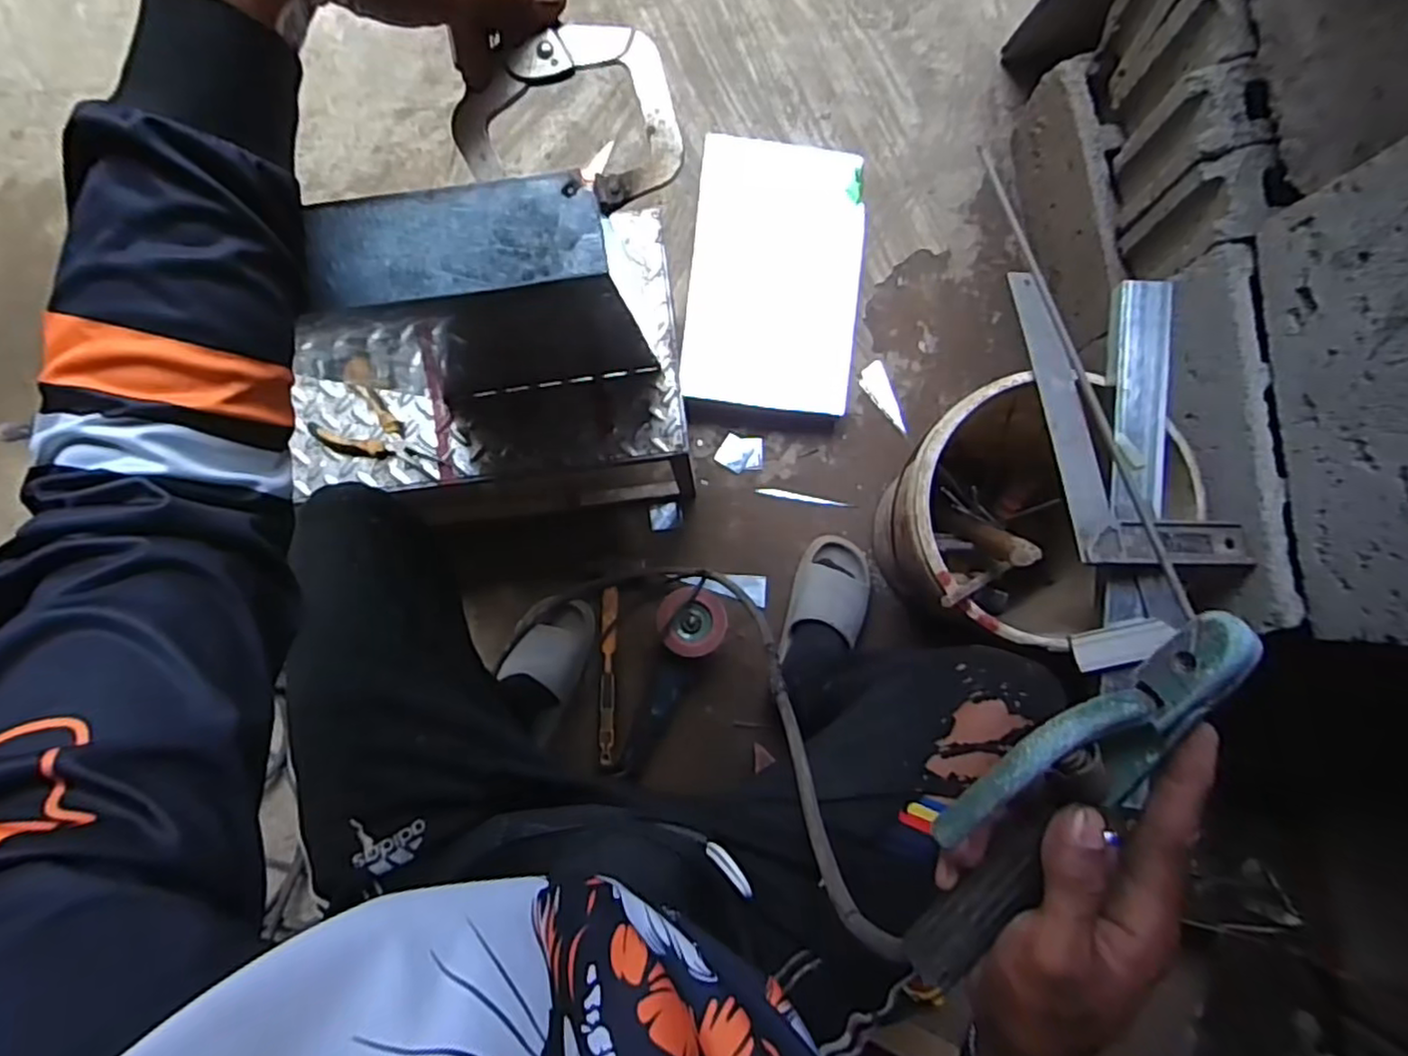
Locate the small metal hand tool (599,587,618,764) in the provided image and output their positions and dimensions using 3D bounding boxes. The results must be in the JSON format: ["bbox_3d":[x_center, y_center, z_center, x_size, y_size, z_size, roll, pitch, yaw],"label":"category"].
[{"bbox_3d":[-0.147,0.224,1.027,0.024,0.012,0.262,1,85,1],"label":"small metal hand tool"}]

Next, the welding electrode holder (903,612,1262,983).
[{"bbox_3d":[0.149,0.126,0.307,0.069,0.044,0.225,27,113,3],"label":"welding electrode holder"}]

